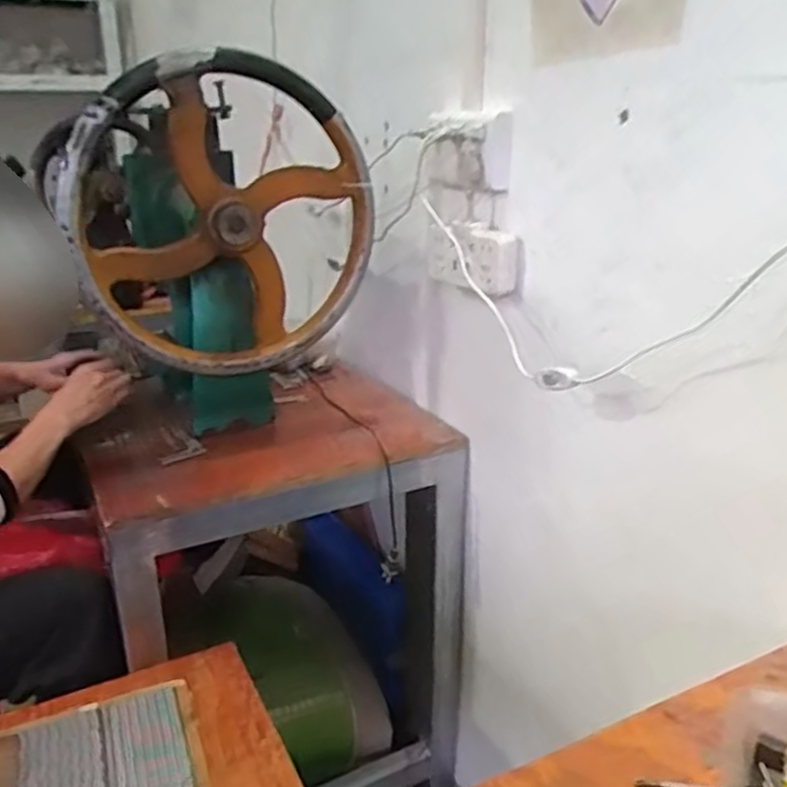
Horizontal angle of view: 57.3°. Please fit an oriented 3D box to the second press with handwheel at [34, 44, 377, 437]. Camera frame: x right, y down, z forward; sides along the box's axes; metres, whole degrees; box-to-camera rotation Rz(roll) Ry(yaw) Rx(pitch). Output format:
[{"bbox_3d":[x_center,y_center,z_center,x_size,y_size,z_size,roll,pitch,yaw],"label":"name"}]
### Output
[{"bbox_3d":[-0.230,-0.180,1.018,0.353,0.499,0.323,-6,21,-14],"label":"second press with handwheel"}]

